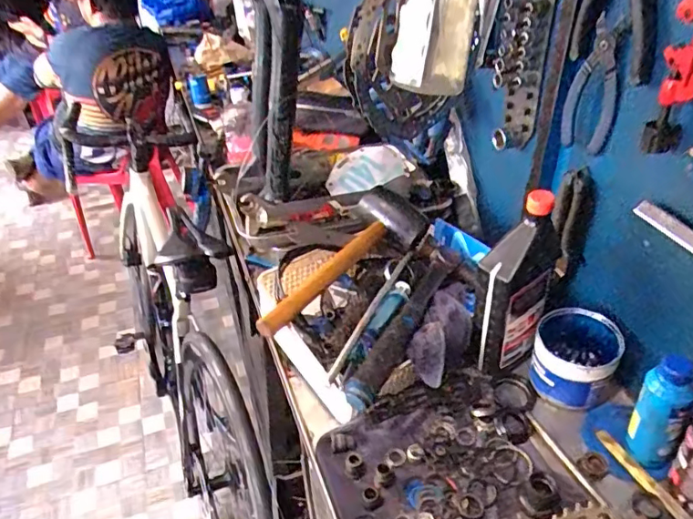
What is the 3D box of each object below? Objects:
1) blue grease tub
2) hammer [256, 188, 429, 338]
[{"bbox_3d":[0.298,0.126,0.708,0.092,0.097,0.097,-2,37,1],"label":"blue grease tub"},{"bbox_3d":[0.013,-0.014,0.792,0.106,0.059,0.369,21,43,28],"label":"hammer"}]

